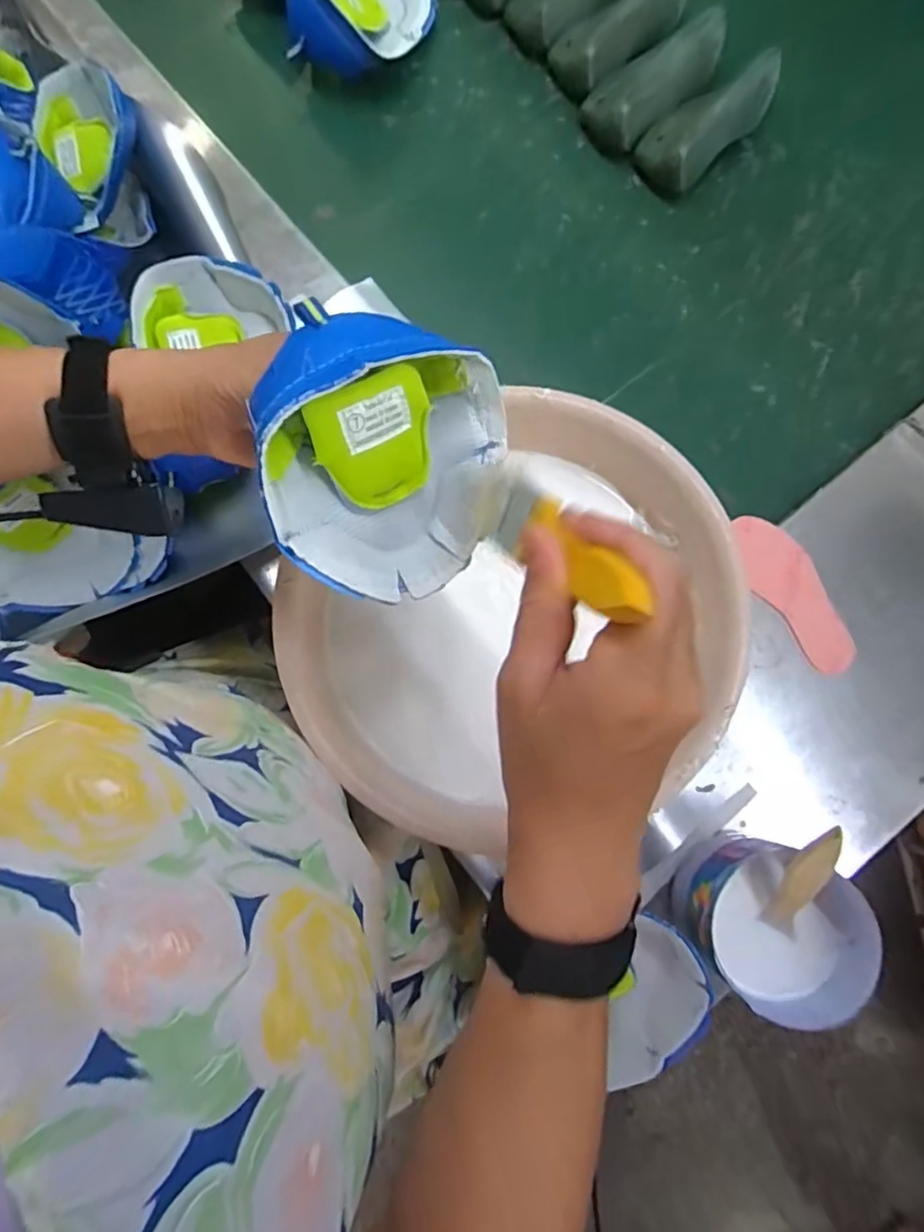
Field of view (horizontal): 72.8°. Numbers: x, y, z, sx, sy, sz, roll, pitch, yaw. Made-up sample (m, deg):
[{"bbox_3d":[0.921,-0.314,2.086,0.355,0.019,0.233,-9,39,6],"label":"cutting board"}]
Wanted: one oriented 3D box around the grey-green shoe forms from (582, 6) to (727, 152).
[{"bbox_3d":[0.203,-0.553,0.646,0.154,0.050,0.072,-38,81,-6],"label":"grey-green shoe forms"}]

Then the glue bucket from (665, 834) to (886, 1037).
[{"bbox_3d":[0.211,0.213,0.444,0.097,0.104,0.103,0,79,1],"label":"glue bucket"}]

